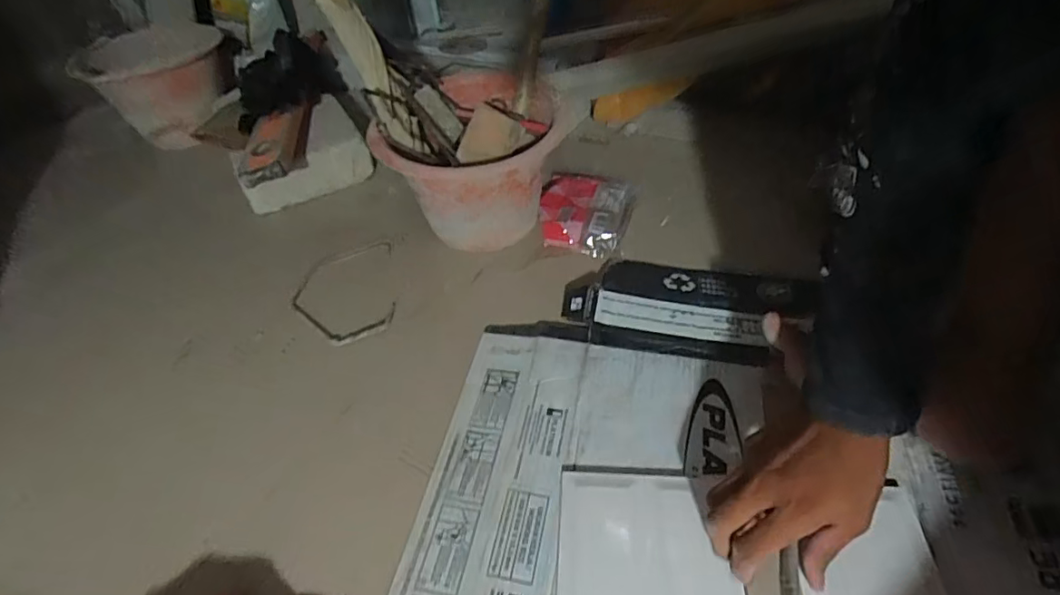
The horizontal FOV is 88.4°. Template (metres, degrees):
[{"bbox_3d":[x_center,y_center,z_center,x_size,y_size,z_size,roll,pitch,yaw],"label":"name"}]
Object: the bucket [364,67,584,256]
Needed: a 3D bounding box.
[{"bbox_3d":[-0.059,-0.152,0.718,0.199,0.175,0.249,30,55,30],"label":"bucket"}]

